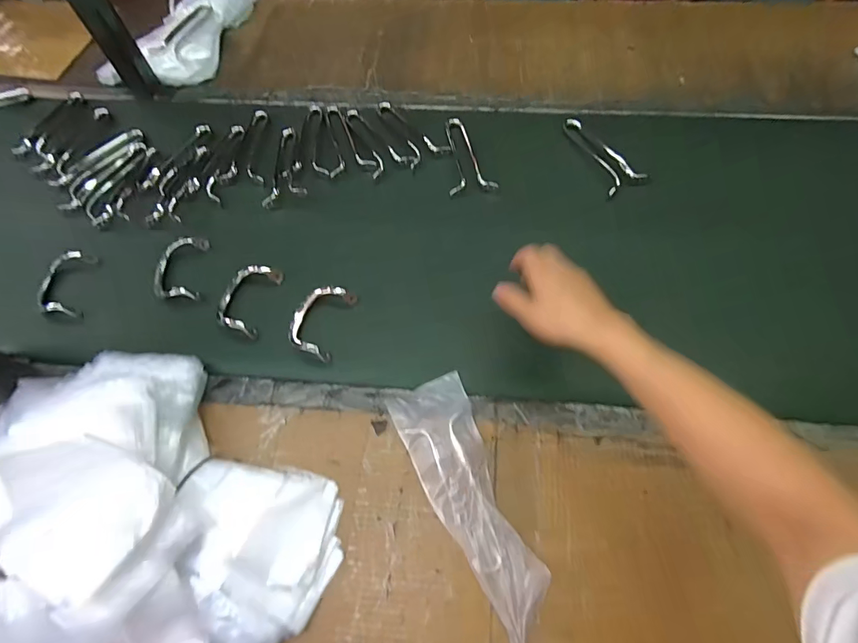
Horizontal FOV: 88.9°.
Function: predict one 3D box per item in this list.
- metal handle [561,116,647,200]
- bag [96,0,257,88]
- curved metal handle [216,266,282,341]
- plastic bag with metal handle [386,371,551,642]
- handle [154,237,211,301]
[{"bbox_3d":[0.270,-0.260,0.671,0.068,0.014,0.155,-17,63,-7],"label":"metal handle"},{"bbox_3d":[-0.463,-0.569,0.839,0.173,0.063,0.354,16,64,10],"label":"bag"},{"bbox_3d":[-0.241,-0.031,0.573,0.069,0.015,0.100,6,63,5],"label":"curved metal handle"},{"bbox_3d":[0.045,0.178,0.455,0.084,0.037,0.264,-23,64,-10],"label":"plastic bag with metal handle"},{"bbox_3d":[-0.341,-0.077,0.600,0.065,0.008,0.103,-3,62,0],"label":"handle"}]

